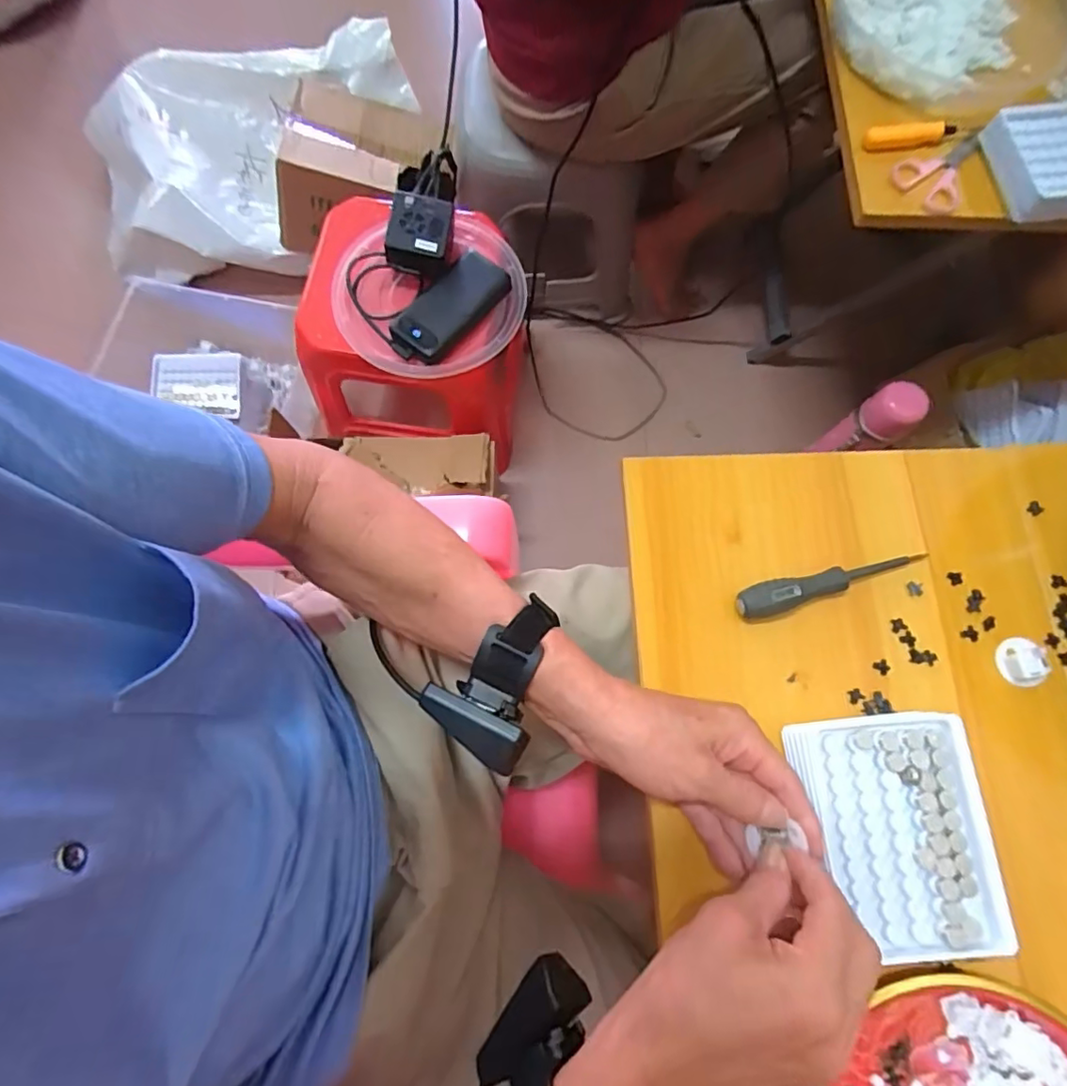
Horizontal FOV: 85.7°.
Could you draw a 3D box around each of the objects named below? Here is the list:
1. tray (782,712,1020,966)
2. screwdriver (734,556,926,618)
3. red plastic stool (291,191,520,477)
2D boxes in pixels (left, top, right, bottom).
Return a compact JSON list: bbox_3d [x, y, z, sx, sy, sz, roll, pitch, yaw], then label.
[{"bbox_3d":[0.223,0.177,0.358,0.106,0.036,0.134,-7,75,-3],"label":"tray"},{"bbox_3d":[0.207,0.029,0.397,0.134,0.017,0.022,-11,76,-4],"label":"screwdriver"},{"bbox_3d":[-0.153,-0.281,0.839,0.269,0.304,0.243,7,75,1],"label":"red plastic stool"}]

